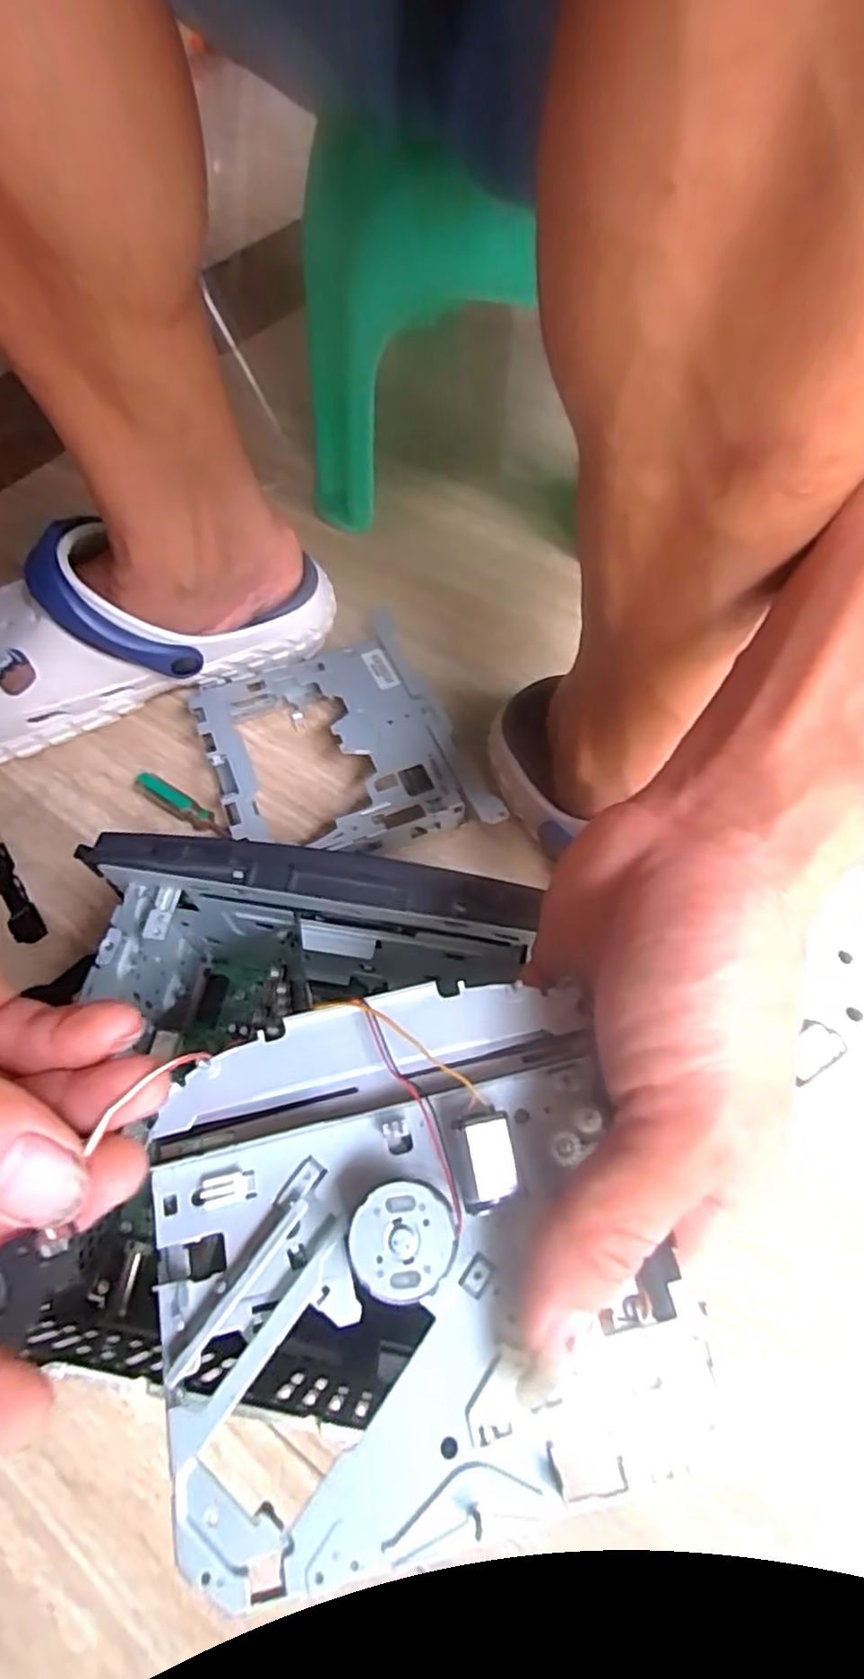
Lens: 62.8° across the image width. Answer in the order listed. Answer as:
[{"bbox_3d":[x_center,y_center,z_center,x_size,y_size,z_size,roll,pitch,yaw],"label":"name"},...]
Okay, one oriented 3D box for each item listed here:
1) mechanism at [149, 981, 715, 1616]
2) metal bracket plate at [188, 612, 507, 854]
[{"bbox_3d":[-0.007,0.097,0.173,0.119,0.025,0.116,-13,60,-9],"label":"mechanism"},{"bbox_3d":[-0.059,-0.051,0.434,0.144,0.035,0.174,-22,61,-12],"label":"metal bracket plate"}]

